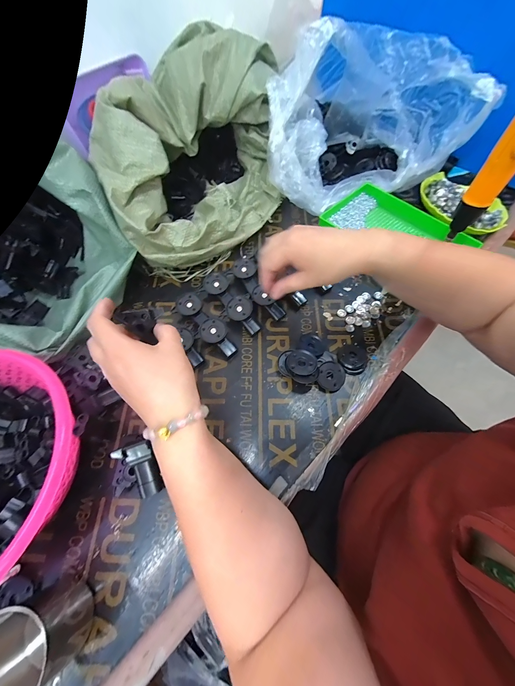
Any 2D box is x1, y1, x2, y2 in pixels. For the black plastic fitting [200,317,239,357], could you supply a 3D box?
[{"bbox_3d":[-0.063,-0.006,0.385,0.039,0.029,0.064,-30,67,-12],"label":"black plastic fitting"}]

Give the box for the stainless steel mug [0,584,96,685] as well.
[{"bbox_3d":[-0.207,0.285,0.222,0.069,0.082,0.083,7,65,6],"label":"stainless steel mug"}]

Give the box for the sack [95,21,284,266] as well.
[{"bbox_3d":[-0.110,-0.348,0.446,0.378,0.196,0.292,-35,68,-14],"label":"sack"}]

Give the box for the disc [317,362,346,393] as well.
[{"bbox_3d":[0.110,0.050,0.361,0.039,0.014,0.041,-1,64,2],"label":"disc"}]

